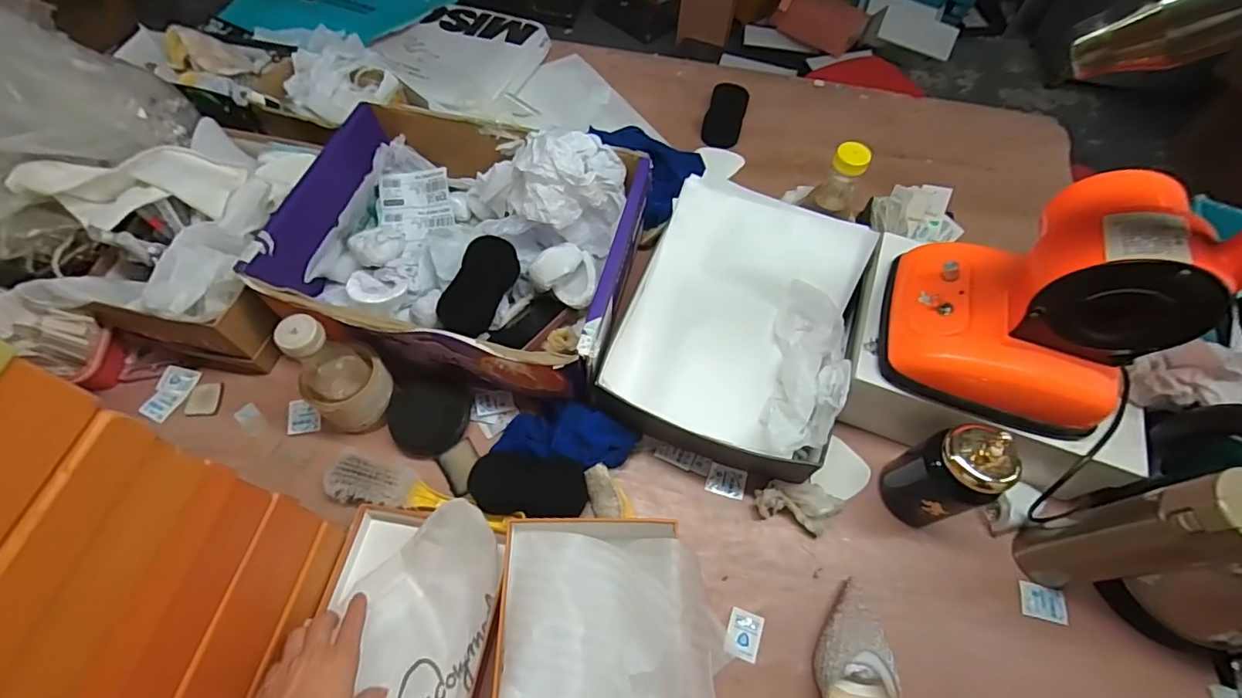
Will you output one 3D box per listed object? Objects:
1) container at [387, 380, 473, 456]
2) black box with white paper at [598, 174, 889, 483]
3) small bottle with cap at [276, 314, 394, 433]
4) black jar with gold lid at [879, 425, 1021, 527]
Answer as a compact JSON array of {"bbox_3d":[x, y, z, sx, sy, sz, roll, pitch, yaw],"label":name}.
[{"bbox_3d":[-0.231,0.081,0.658,0.088,0.025,0.092,1,62,-1],"label":"container"},{"bbox_3d":[0.144,-0.033,0.674,0.256,0.117,0.321,20,63,9],"label":"black box with white paper"},{"bbox_3d":[-0.315,0.022,0.590,0.074,0.170,0.084,34,66,16],"label":"small bottle with cap"},{"bbox_3d":[0.337,0.134,0.567,0.060,0.166,0.077,-30,66,-16],"label":"black jar with gold lid"}]

